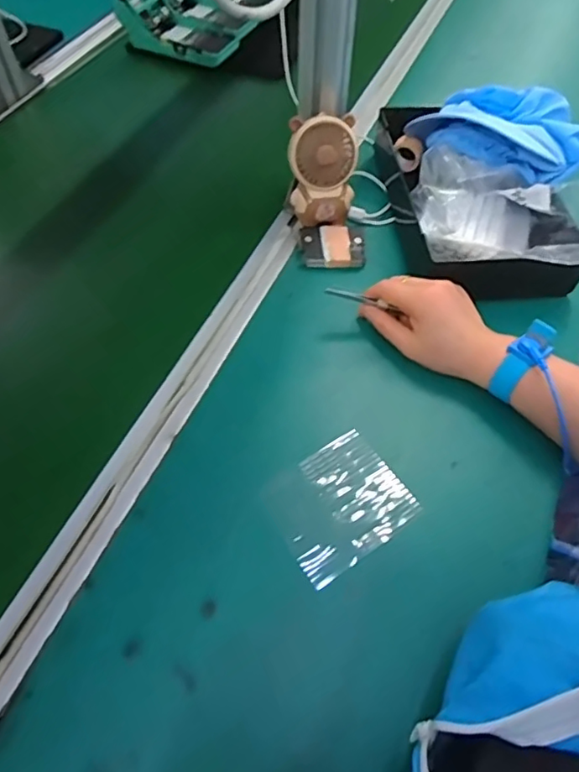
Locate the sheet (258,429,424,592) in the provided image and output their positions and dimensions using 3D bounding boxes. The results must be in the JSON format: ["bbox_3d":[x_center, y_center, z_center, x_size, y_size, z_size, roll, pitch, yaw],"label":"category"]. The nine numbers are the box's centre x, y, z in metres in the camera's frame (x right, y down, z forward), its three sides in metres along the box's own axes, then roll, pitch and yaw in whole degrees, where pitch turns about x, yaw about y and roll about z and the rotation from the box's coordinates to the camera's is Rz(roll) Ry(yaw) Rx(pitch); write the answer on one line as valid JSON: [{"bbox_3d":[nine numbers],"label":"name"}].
[{"bbox_3d":[0.039,0.093,0.453,0.107,0.004,0.093,-28,55,-21],"label":"sheet"}]

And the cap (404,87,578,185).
[{"bbox_3d":[0.223,-0.274,0.602,0.184,0.064,0.098,8,58,9],"label":"cap"}]

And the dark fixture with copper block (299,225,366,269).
[{"bbox_3d":[0.047,-0.147,0.597,0.067,0.015,0.050,-7,56,0],"label":"dark fixture with copper block"}]

